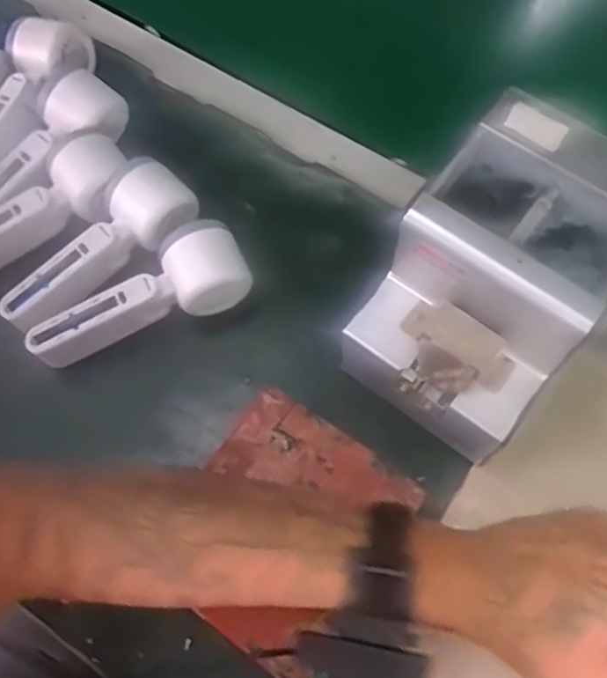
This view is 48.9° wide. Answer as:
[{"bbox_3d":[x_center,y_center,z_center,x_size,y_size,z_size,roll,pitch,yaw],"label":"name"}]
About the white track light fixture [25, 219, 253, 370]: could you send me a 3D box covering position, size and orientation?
[{"bbox_3d":[-0.124,-0.033,0.501,0.164,0.046,0.053,-21,68,-7],"label":"white track light fixture"}]

